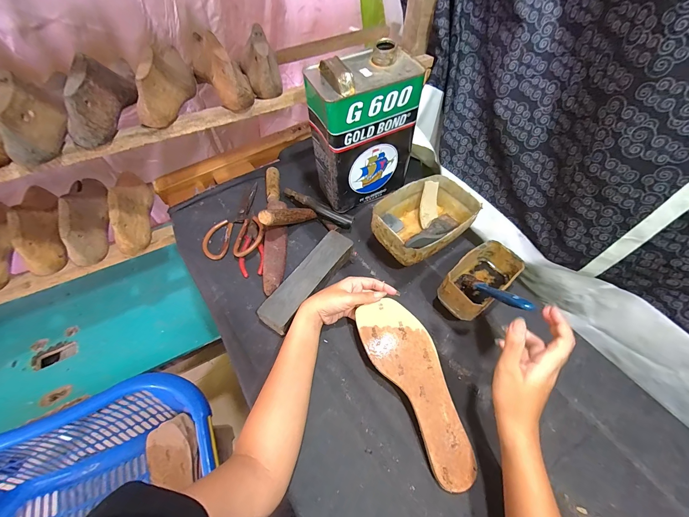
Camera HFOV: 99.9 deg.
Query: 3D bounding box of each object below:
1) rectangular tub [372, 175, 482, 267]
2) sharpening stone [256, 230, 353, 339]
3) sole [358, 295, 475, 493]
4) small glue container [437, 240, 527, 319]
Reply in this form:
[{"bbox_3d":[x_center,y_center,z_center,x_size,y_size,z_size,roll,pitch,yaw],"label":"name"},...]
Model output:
[{"bbox_3d":[0.144,-0.069,0.529,0.185,0.065,0.125,-31,61,-22],"label":"rectangular tub"},{"bbox_3d":[-0.060,0.036,0.483,0.055,0.042,0.194,29,58,17],"label":"sharpening stone"},{"bbox_3d":[0.096,0.163,0.382,0.082,0.016,0.234,-20,66,-16],"label":"sole"},{"bbox_3d":[0.215,0.036,0.463,0.128,0.063,0.073,-34,63,-24],"label":"small glue container"}]

